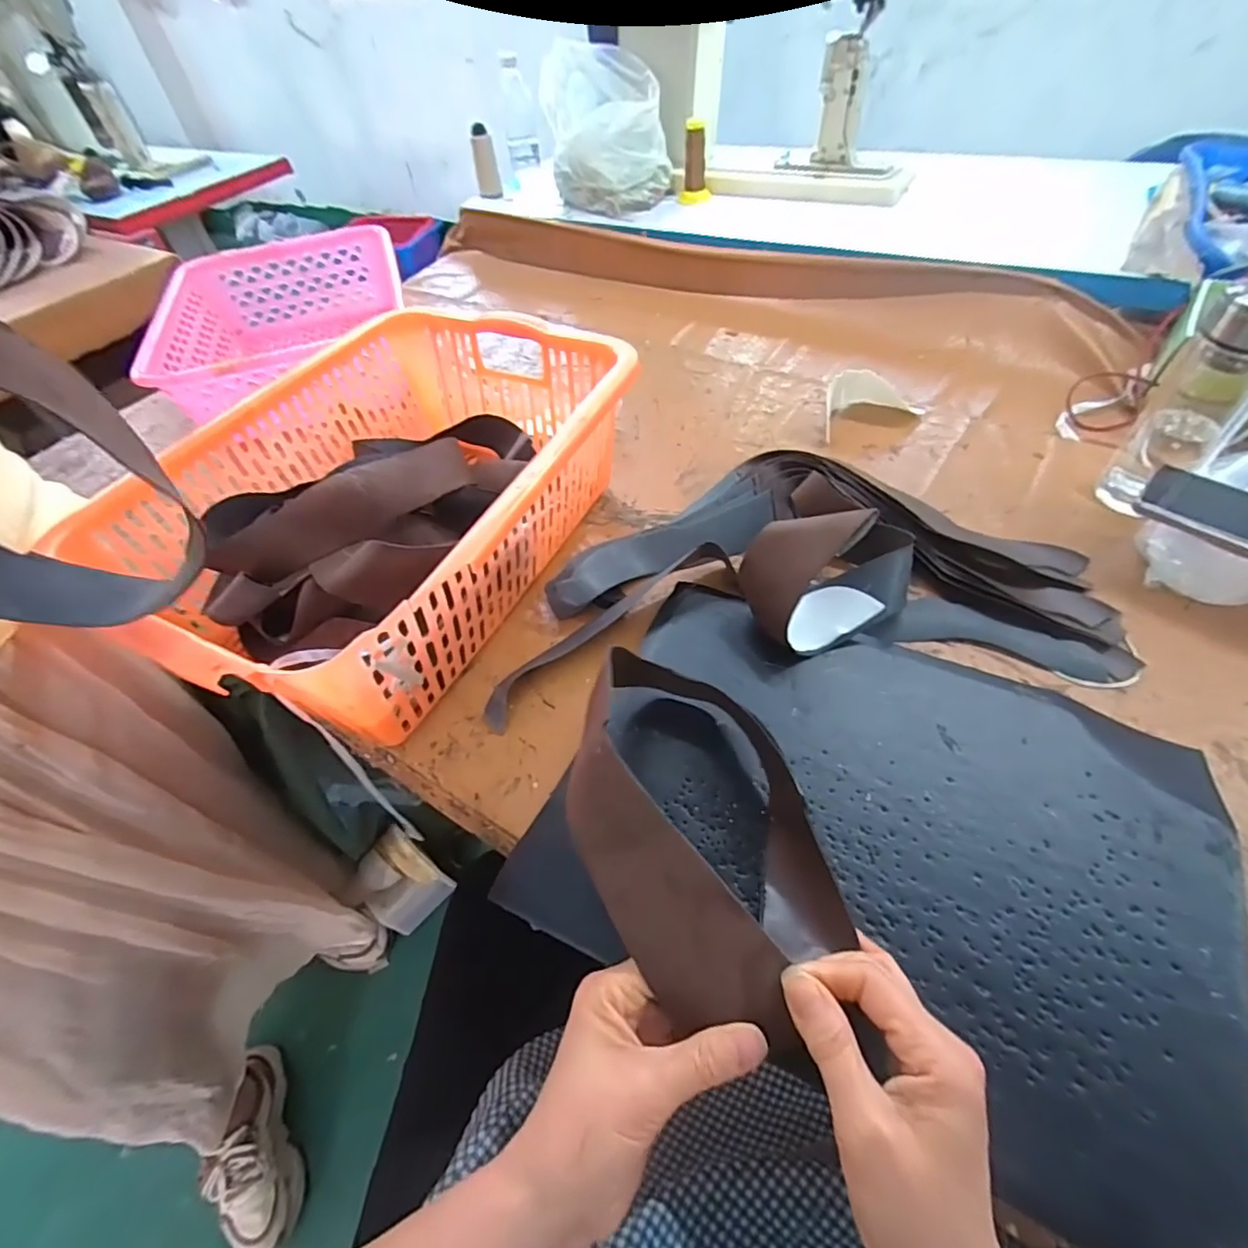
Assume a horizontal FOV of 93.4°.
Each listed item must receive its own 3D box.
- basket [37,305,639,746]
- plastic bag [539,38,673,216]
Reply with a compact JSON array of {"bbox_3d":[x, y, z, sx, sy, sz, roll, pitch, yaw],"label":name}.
[{"bbox_3d":[-0.209,-0.101,0.563,0.323,0.172,0.445,20,56,21],"label":"basket"},{"bbox_3d":[-0.031,-0.875,1.043,0.209,0.193,0.228,-14,51,-5],"label":"plastic bag"}]

